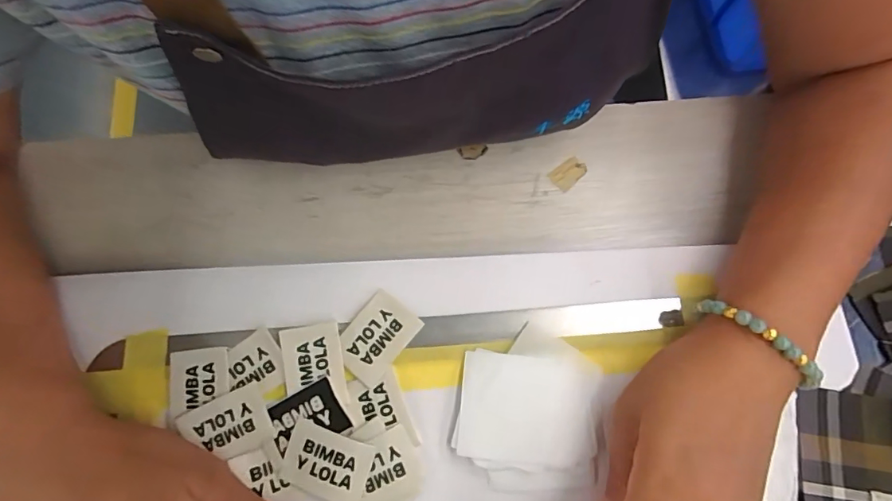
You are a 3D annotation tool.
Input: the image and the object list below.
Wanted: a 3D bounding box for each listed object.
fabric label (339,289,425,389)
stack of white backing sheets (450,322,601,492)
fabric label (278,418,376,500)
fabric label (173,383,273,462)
[{"bbox_3d":[-0.041,0.051,0.281,0.034,0.004,0.048,37,77,8],"label":"fabric label"},{"bbox_3d":[0.047,0.089,0.267,0.078,0.010,0.086,6,71,2],"label":"stack of white backing sheets"},{"bbox_3d":[-0.067,0.118,0.260,0.047,0.005,0.033,18,72,6],"label":"fabric label"},{"bbox_3d":[-0.124,0.099,0.263,0.047,0.004,0.032,-22,73,-7],"label":"fabric label"}]

